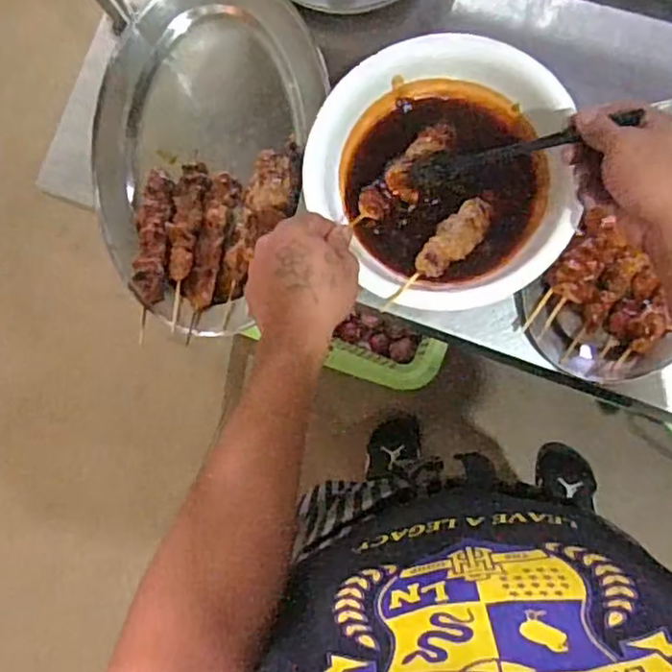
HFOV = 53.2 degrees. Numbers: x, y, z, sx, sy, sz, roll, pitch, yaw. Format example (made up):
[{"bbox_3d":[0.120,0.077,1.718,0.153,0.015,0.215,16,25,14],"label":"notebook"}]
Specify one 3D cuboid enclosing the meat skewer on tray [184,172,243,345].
[{"bbox_3d":[-0.129,-0.082,0.692,0.030,0.020,0.174,11,86,8],"label":"meat skewer on tray"}]

